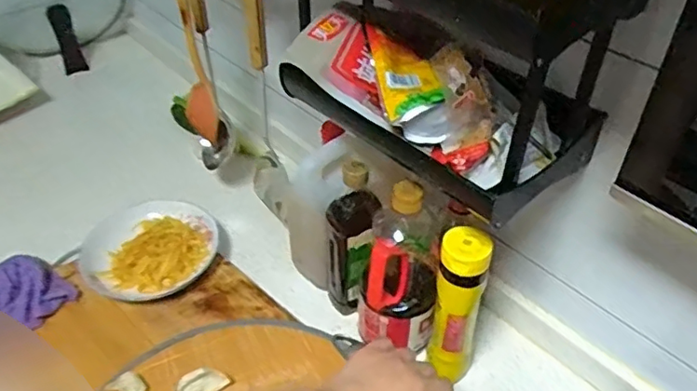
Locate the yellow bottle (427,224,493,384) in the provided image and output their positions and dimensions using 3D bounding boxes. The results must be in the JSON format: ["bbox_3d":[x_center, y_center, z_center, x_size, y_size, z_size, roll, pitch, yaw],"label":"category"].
[{"bbox_3d":[0.125,0.132,0.690,0.057,0.203,0.063,10,43,11],"label":"yellow bottle"}]

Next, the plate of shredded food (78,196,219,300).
[{"bbox_3d":[-0.301,0.074,0.894,0.190,0.047,0.204,0,42,0],"label":"plate of shredded food"}]

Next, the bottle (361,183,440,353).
[{"bbox_3d":[0.060,0.085,0.713,0.088,0.225,0.082,-7,42,-8],"label":"bottle"}]

